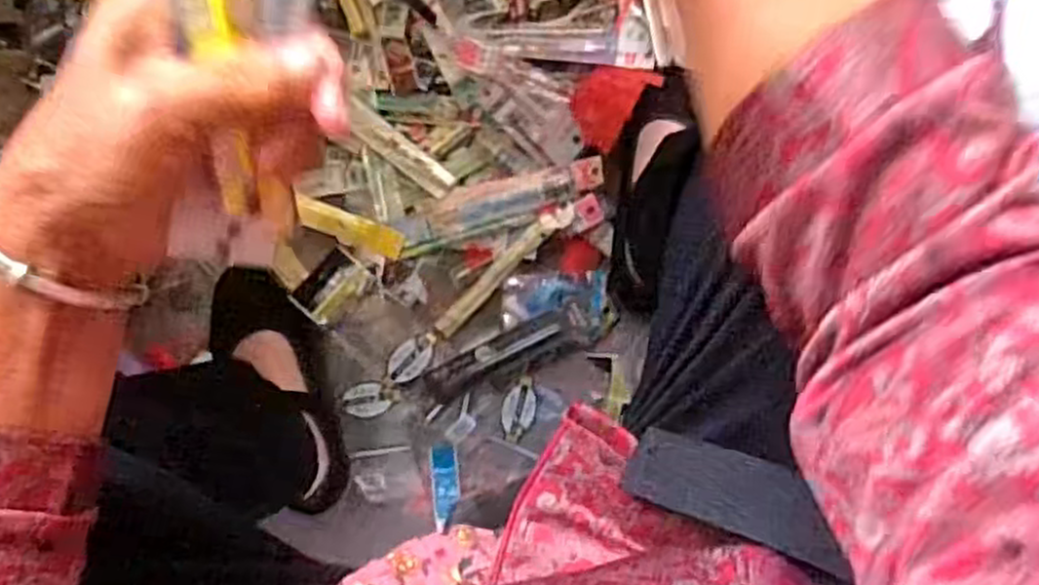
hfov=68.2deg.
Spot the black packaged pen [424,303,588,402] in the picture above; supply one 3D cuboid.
[{"bbox_3d":[-0.012,0.055,0.706,0.156,0.009,0.035,-25,92,2],"label":"black packaged pen"}]

